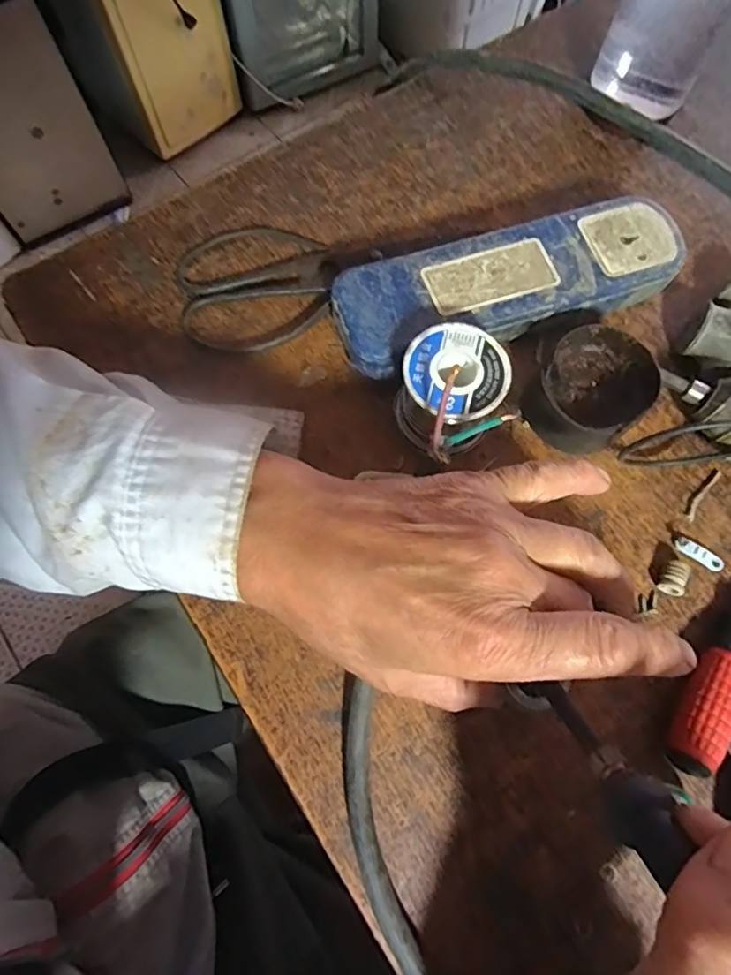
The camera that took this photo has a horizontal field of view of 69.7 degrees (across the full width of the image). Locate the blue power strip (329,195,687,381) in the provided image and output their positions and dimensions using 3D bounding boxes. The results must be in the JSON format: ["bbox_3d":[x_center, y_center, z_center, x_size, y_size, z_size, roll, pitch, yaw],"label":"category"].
[{"bbox_3d":[0.081,-0.115,0.304,0.199,0.030,0.060,-18,71,-6],"label":"blue power strip"}]

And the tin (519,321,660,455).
[{"bbox_3d":[0.119,-0.050,0.286,0.055,0.041,0.064,41,75,13],"label":"tin"}]

